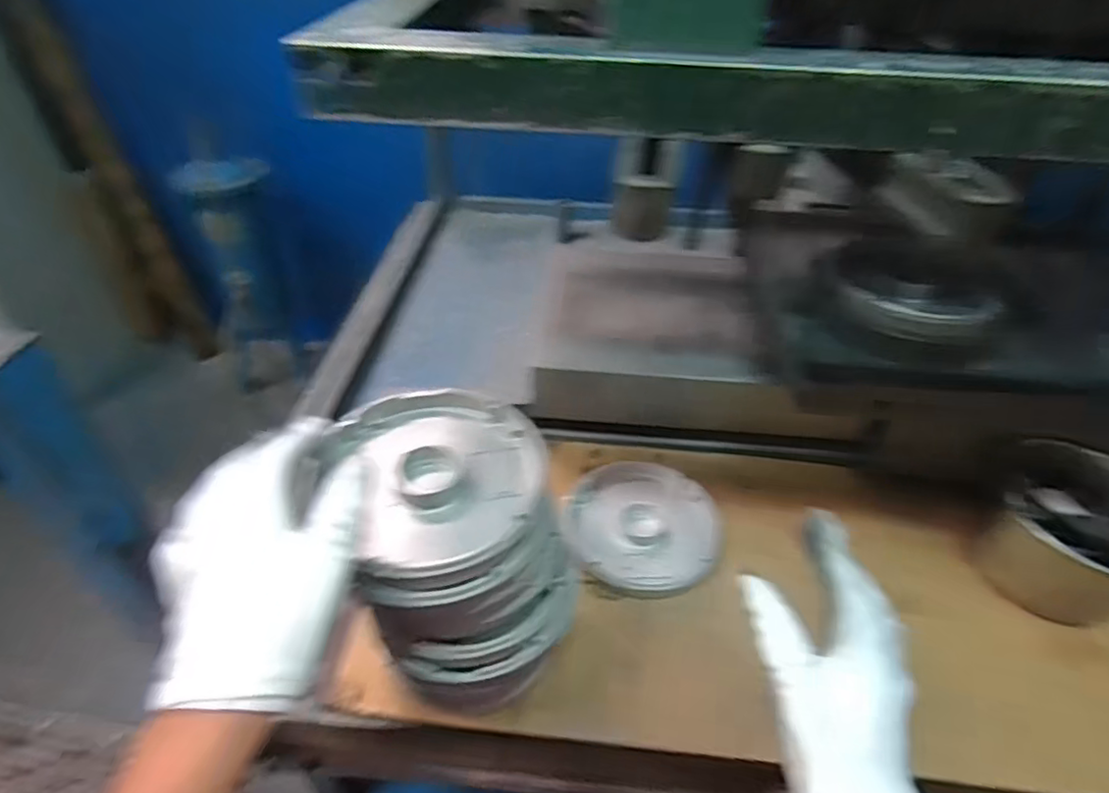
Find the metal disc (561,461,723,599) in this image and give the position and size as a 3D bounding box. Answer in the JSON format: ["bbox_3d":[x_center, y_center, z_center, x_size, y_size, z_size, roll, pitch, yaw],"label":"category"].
[{"bbox_3d":[0.081,0.117,0.573,0.139,0.018,0.138,1,42,-1],"label":"metal disc"}]

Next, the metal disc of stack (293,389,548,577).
[{"bbox_3d":[-0.071,0.045,0.379,0.132,0.022,0.130,1,42,-1],"label":"metal disc of stack"}]

